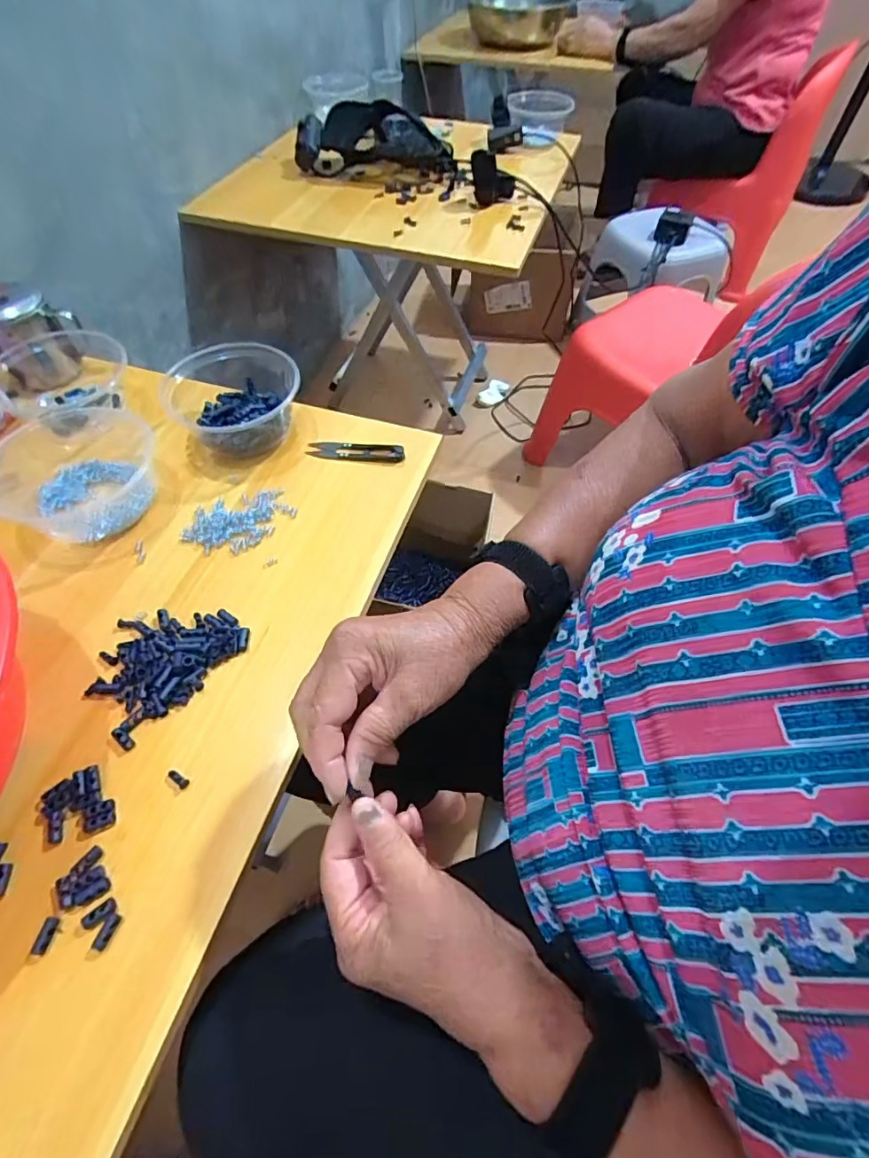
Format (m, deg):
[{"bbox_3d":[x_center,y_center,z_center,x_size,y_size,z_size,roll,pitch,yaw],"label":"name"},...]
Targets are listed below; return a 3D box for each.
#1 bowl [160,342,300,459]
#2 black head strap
[{"bbox_3d":[-0.211,-0.193,0.537,0.130,0.064,0.122,-30,62,-20],"label":"bowl"},{"bbox_3d":[-0.097,-0.805,0.923,0.282,0.077,0.169,17,58,10],"label":"black head strap"}]

